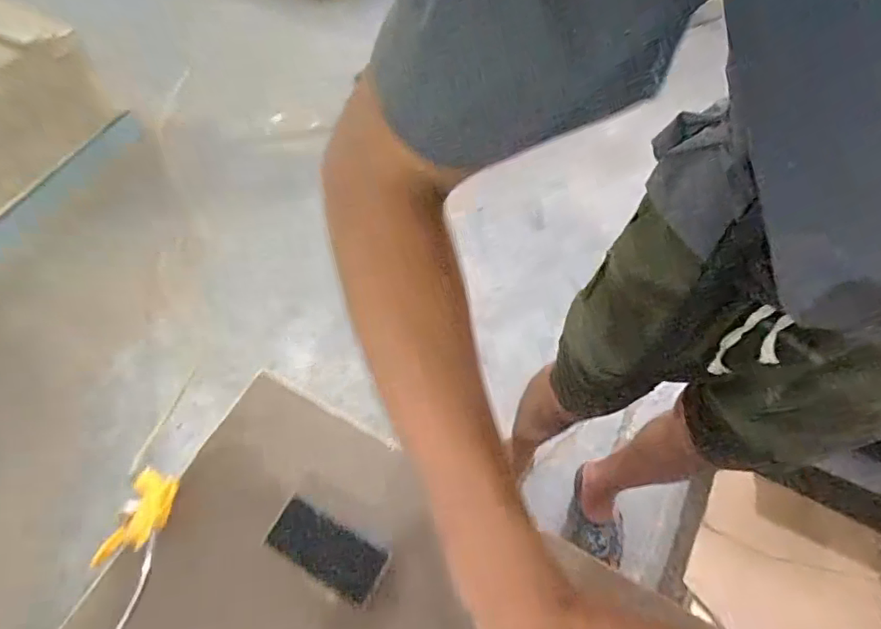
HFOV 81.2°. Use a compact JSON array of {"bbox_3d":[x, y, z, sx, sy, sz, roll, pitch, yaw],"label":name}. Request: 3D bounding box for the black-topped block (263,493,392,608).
[{"bbox_3d":[-0.102,0.213,0.465,0.106,0.017,0.050,25,63,14],"label":"black-topped block"}]

